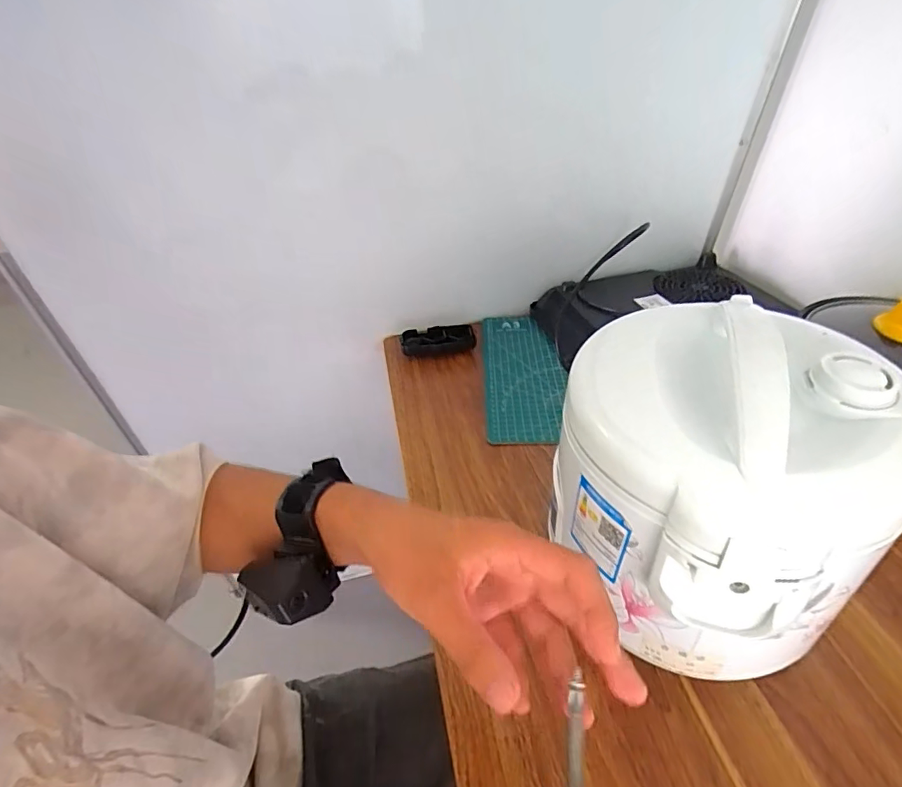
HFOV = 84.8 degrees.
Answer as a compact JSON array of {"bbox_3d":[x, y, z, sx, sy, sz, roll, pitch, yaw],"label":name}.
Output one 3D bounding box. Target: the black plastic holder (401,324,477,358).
[{"bbox_3d":[-0.019,-0.078,0.730,0.107,0.022,0.052,-4,37,-1],"label":"black plastic holder"}]

